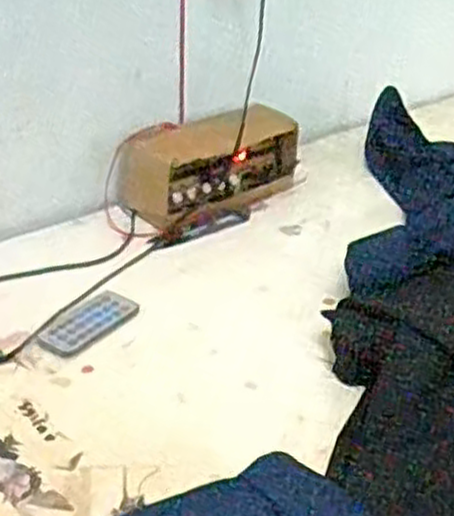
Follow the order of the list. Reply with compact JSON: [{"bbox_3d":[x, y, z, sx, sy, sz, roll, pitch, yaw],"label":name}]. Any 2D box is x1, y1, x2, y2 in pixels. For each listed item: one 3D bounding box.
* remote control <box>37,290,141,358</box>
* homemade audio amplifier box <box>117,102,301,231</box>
[{"bbox_3d":[-0.113,0.051,0.644,0.042,0.004,0.087,23,38,30],"label":"remote control"},{"bbox_3d":[-0.013,-0.099,0.812,0.184,0.087,0.065,-23,39,-34],"label":"homemade audio amplifier box"}]

